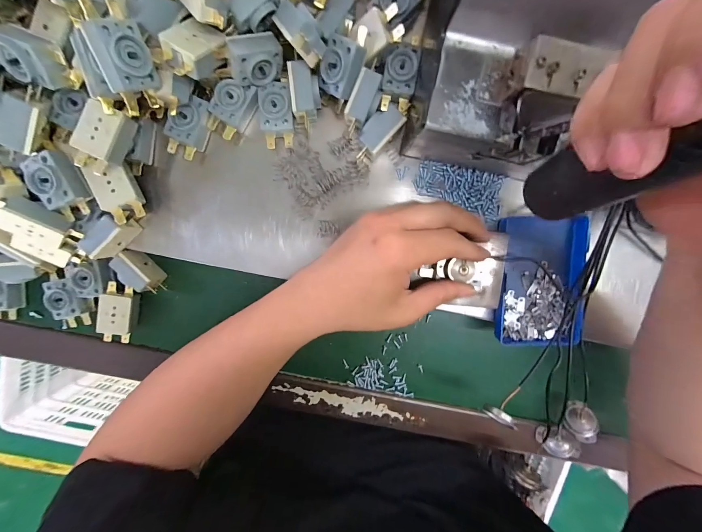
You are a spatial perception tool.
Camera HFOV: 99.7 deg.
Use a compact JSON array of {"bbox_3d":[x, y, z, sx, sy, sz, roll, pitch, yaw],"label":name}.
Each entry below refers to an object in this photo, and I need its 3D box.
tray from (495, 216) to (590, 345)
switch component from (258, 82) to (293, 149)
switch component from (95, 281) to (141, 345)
[{"bbox_3d":[0.168,0.014,0.260,0.069,0.023,0.110,1,99,0],"label":"tray"},{"bbox_3d":[-0.059,-0.120,0.237,0.026,0.017,0.046,-6,99,1],"label":"switch component"},{"bbox_3d":[-0.220,0.045,0.280,0.026,0.019,0.061,9,99,-2],"label":"switch component"}]

